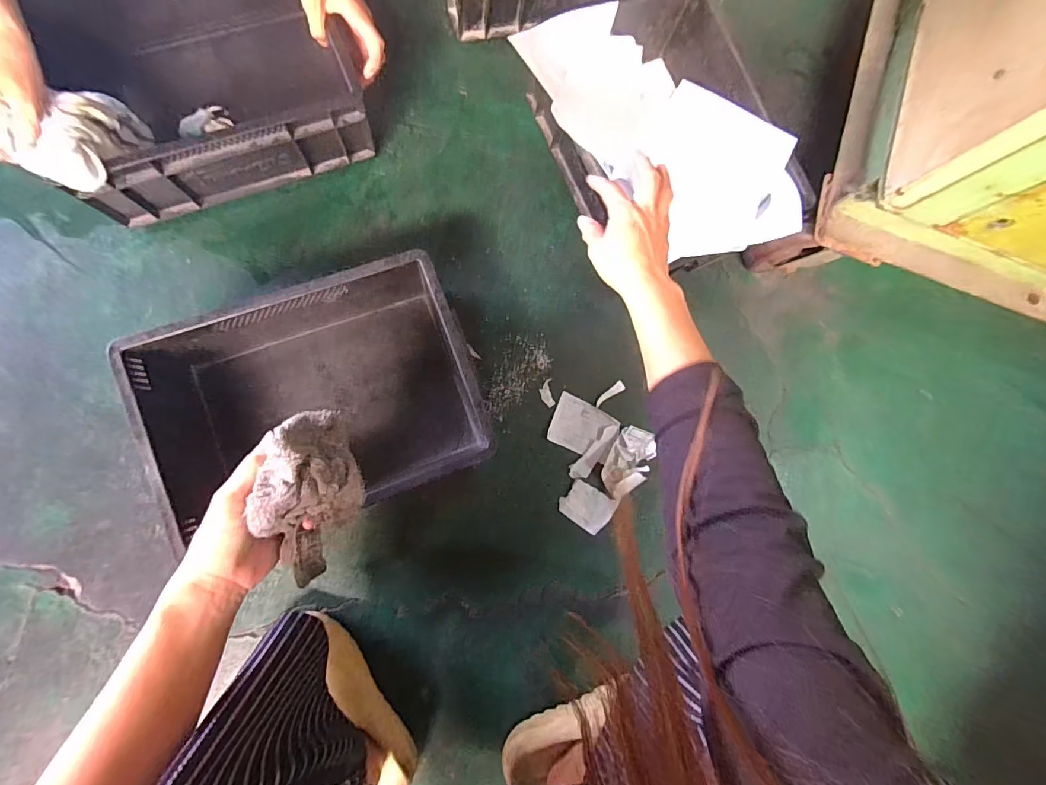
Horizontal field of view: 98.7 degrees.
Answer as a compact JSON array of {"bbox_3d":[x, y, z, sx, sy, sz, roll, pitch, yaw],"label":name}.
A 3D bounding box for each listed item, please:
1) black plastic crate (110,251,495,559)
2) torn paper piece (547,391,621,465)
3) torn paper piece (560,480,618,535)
[{"bbox_3d":[-0.229,0.010,0.524,0.330,0.122,0.243,-18,87,-9],"label":"black plastic crate"},{"bbox_3d":[0.084,0.049,0.617,0.090,0.009,0.069,26,81,-4],"label":"torn paper piece"},{"bbox_3d":[0.086,0.154,0.603,0.066,0.004,0.052,30,85,7],"label":"torn paper piece"}]

